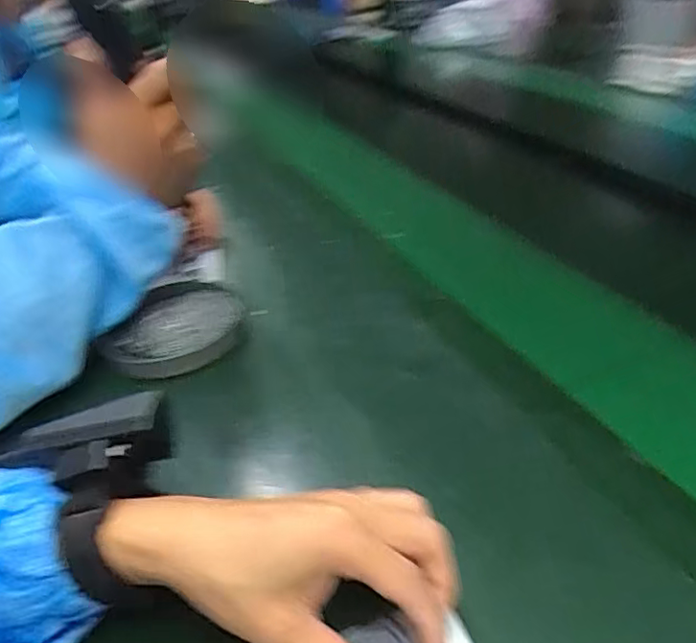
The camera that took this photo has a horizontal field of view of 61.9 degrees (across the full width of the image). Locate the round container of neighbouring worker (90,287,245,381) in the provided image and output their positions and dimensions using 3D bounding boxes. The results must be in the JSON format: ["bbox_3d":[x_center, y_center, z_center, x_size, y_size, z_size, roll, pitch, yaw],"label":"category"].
[{"bbox_3d":[-0.145,0.004,0.491,0.113,0.028,0.112,-11,35,-8],"label":"round container of neighbouring worker"}]

